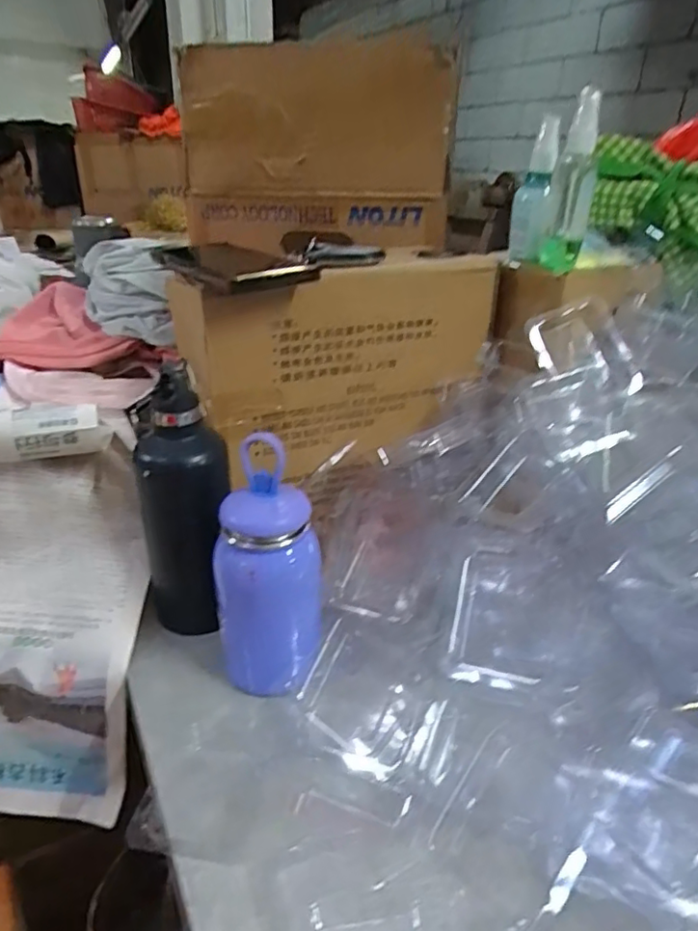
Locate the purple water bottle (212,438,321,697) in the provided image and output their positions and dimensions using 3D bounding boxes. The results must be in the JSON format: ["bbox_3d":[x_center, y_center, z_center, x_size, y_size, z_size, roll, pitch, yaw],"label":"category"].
[{"bbox_3d":[-0.054,0.078,0.425,0.065,0.184,0.062,1,28,-1],"label":"purple water bottle"}]

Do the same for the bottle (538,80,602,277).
[{"bbox_3d":[0.198,-0.245,0.528,0.034,0.141,0.043,11,29,16],"label":"bottle"}]

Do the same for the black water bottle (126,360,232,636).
[{"bbox_3d":[-0.131,0.036,0.481,0.066,0.209,0.060,-11,31,-23],"label":"black water bottle"}]

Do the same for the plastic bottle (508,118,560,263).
[{"bbox_3d":[0.173,-0.253,0.556,0.036,0.116,0.038,9,29,13],"label":"plastic bottle"}]

